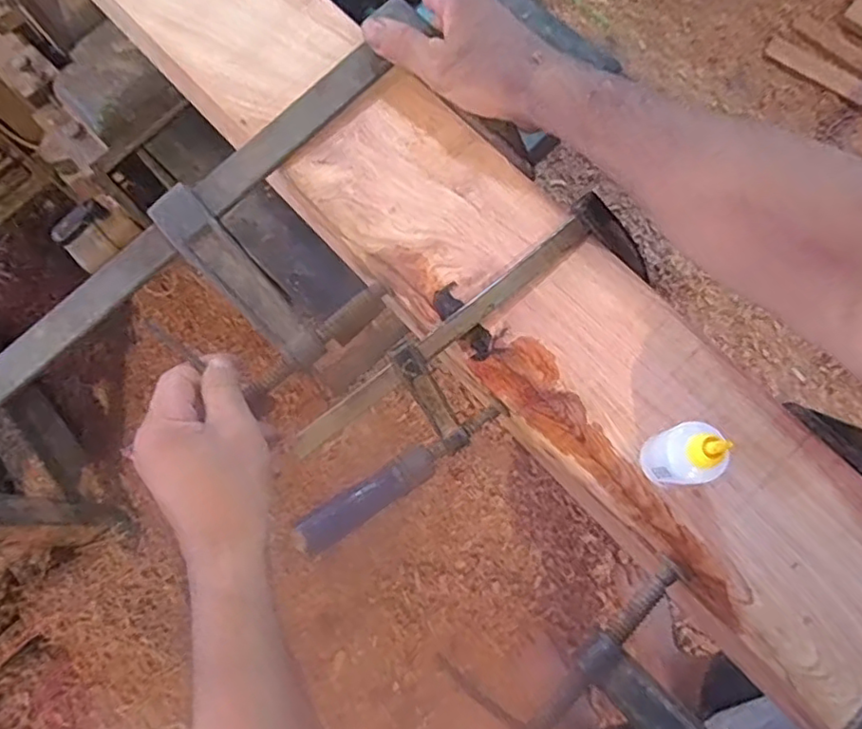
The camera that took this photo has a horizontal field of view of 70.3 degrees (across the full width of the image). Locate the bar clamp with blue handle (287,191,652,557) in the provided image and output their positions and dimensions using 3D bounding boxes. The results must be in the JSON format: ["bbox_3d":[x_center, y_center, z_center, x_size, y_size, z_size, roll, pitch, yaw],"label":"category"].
[{"bbox_3d":[0.023,0.003,0.387,0.280,0.030,0.068,-40,76,-7],"label":"bar clamp with blue handle"}]

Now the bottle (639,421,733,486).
[{"bbox_3d":[0.136,0.049,0.328,0.025,0.071,0.030,-16,75,0],"label":"bottle"}]

